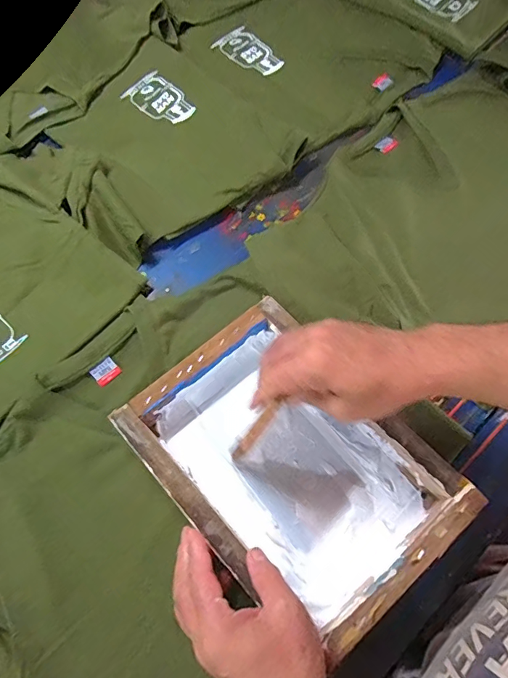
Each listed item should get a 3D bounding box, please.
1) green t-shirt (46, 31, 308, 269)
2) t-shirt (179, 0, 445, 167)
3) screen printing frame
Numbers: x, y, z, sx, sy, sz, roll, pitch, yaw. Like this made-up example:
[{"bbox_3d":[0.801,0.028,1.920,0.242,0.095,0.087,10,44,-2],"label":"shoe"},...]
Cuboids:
[{"bbox_3d":[-0.152,-0.309,0.651,0.319,0.036,0.354,-33,69,-12],"label":"green t-shirt"},{"bbox_3d":[0.091,-0.468,0.736,0.330,0.031,0.369,-31,66,-13],"label":"t-shirt"},{"bbox_3d":[0.036,0.127,0.461,0.215,0.048,0.302,-40,71,-15],"label":"screen printing frame"}]

